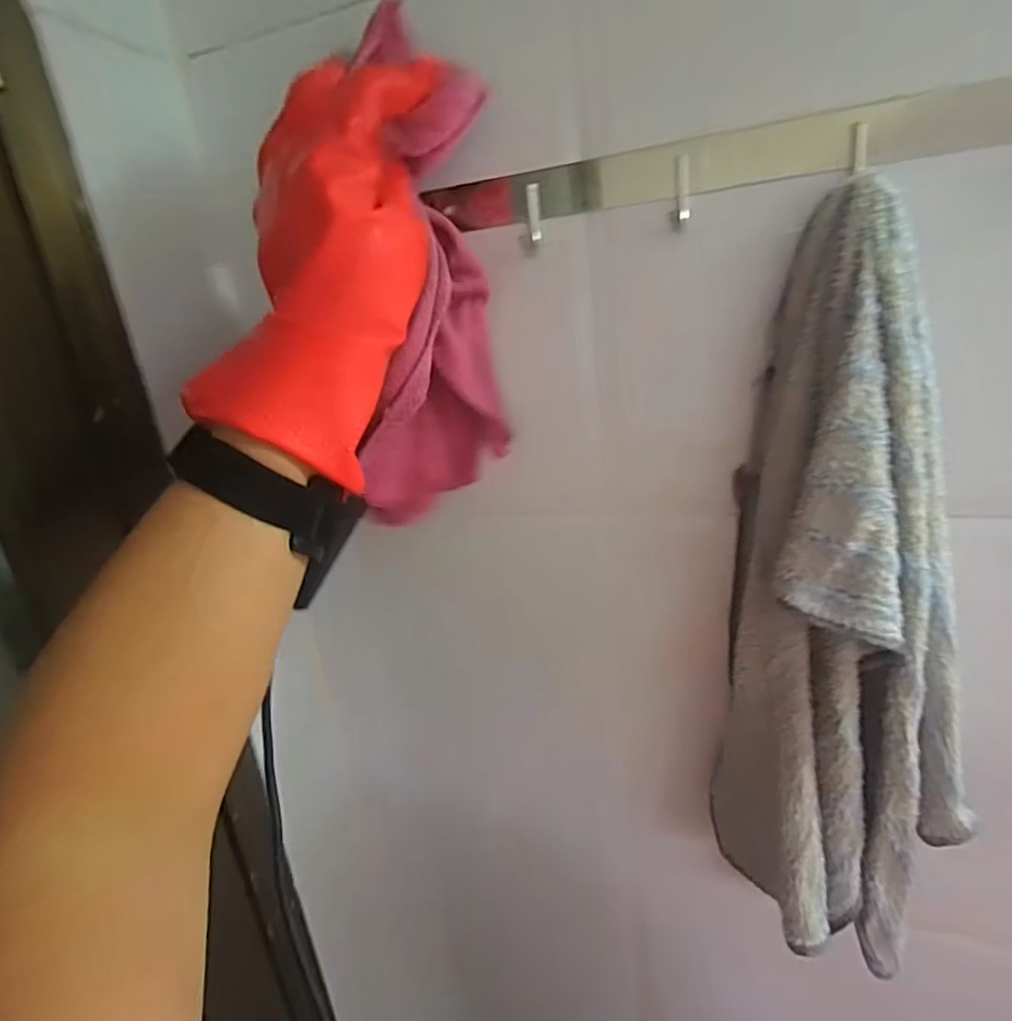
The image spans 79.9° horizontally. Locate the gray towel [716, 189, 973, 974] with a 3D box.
[{"bbox_3d":[0.171,0.070,0.304,0.120,0.350,0.076,7,23,34],"label":"gray towel"}]

